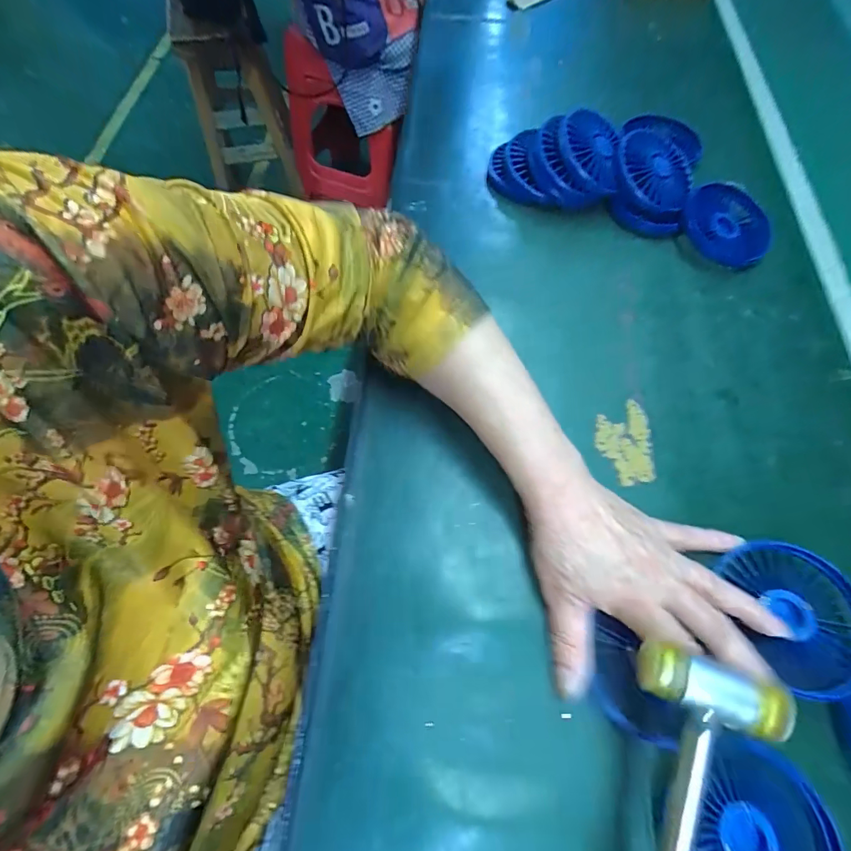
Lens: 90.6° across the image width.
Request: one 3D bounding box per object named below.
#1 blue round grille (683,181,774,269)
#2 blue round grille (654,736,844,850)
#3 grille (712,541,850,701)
[{"bbox_3d":[0.302,-0.201,0.418,0.095,0.022,0.086,-39,71,-16],"label":"blue round grille"},{"bbox_3d":[0.170,0.217,0.218,0.085,0.006,0.084,0,65,0],"label":"blue round grille"},{"bbox_3d":[0.233,0.118,0.264,0.079,0.012,0.086,0,65,0],"label":"grille"}]

